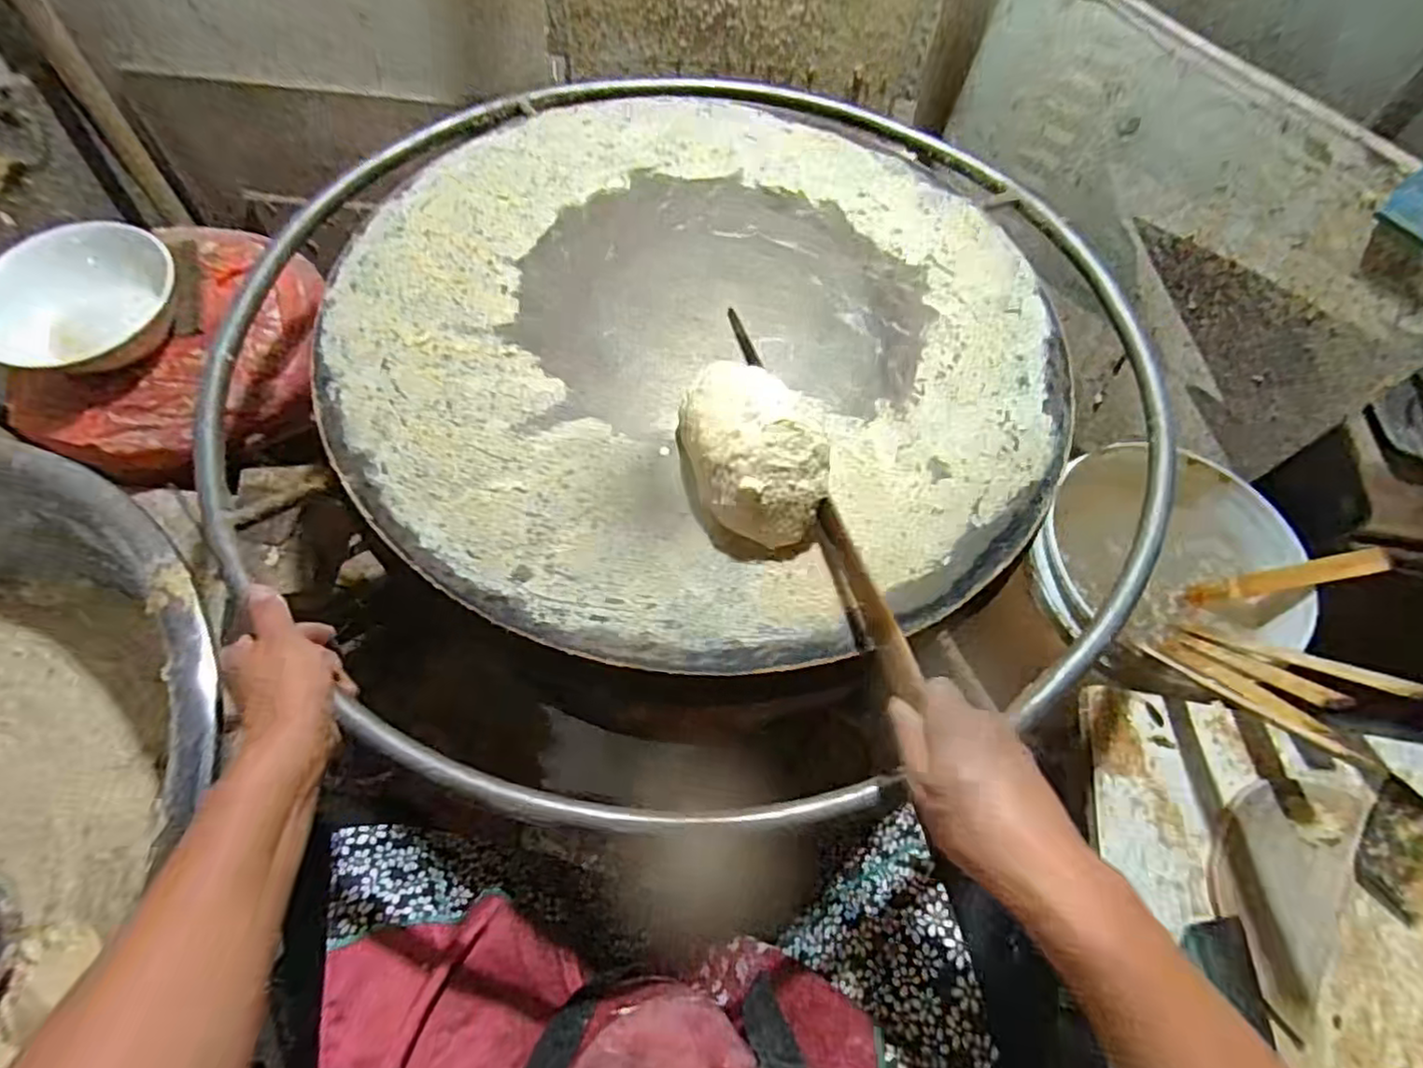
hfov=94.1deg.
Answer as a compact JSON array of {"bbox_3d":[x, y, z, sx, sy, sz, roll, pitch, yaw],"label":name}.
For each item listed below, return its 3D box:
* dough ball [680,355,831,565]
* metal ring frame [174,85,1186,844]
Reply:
[{"bbox_3d":[0.029,-0.061,0.480,0.096,0.064,0.142,-7,63,-8],"label":"dough ball"},{"bbox_3d":[-0.008,-0.191,0.609,0.826,0.041,0.849,-10,63,-9],"label":"metal ring frame"}]

